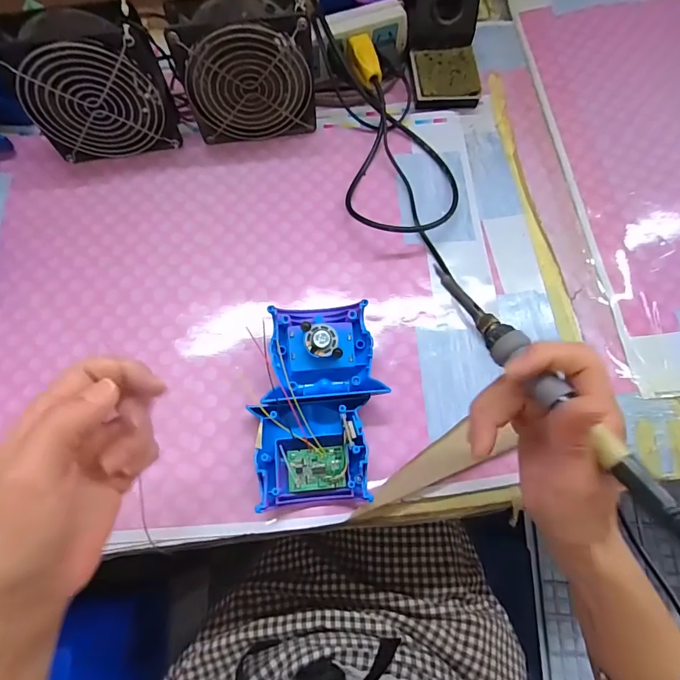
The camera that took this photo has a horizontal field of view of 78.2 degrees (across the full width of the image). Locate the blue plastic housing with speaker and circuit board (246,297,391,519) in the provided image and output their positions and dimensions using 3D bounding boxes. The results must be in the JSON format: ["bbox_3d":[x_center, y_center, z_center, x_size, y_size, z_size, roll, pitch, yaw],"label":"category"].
[{"bbox_3d":[-0.016,0.047,0.332,0.096,0.041,0.154,-4,70,-1],"label":"blue plastic housing with speaker and circuit board"}]

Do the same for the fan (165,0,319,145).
[{"bbox_3d":[-0.085,-0.256,0.398,0.127,0.118,0.055,-8,70,-2],"label":"fan"}]

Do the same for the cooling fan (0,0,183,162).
[{"bbox_3d":[-0.223,-0.230,0.386,0.121,0.120,0.049,-11,70,-3],"label":"cooling fan"}]

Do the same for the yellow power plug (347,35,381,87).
[{"bbox_3d":[0.025,-0.295,0.443,0.030,0.027,0.049,-12,70,-6],"label":"yellow power plug"}]

